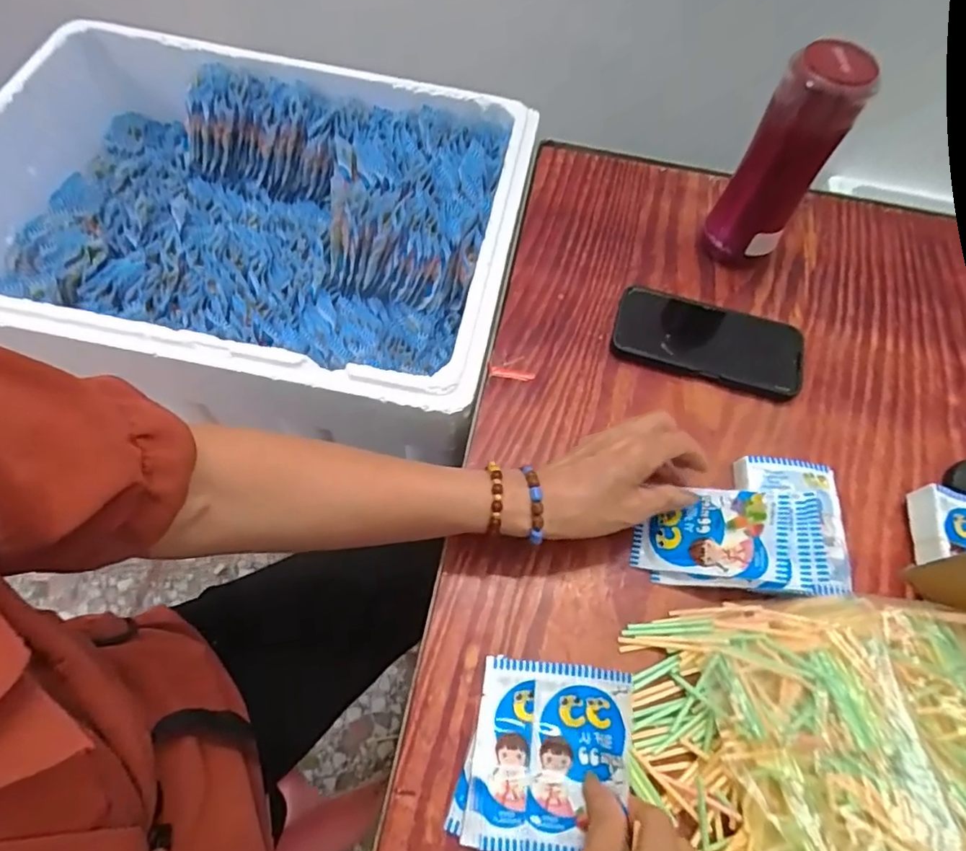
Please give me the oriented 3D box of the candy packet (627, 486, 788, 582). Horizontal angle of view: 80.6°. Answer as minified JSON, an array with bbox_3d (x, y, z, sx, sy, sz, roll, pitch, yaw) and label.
[{"bbox_3d":[0.163,0.077,0.415,0.103,0.008,0.065,0,65,29],"label":"candy packet"}]

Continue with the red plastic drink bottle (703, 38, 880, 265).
[{"bbox_3d":[0.257,-0.222,0.502,0.053,0.189,0.054,-9,63,-8],"label":"red plastic drink bottle"}]

